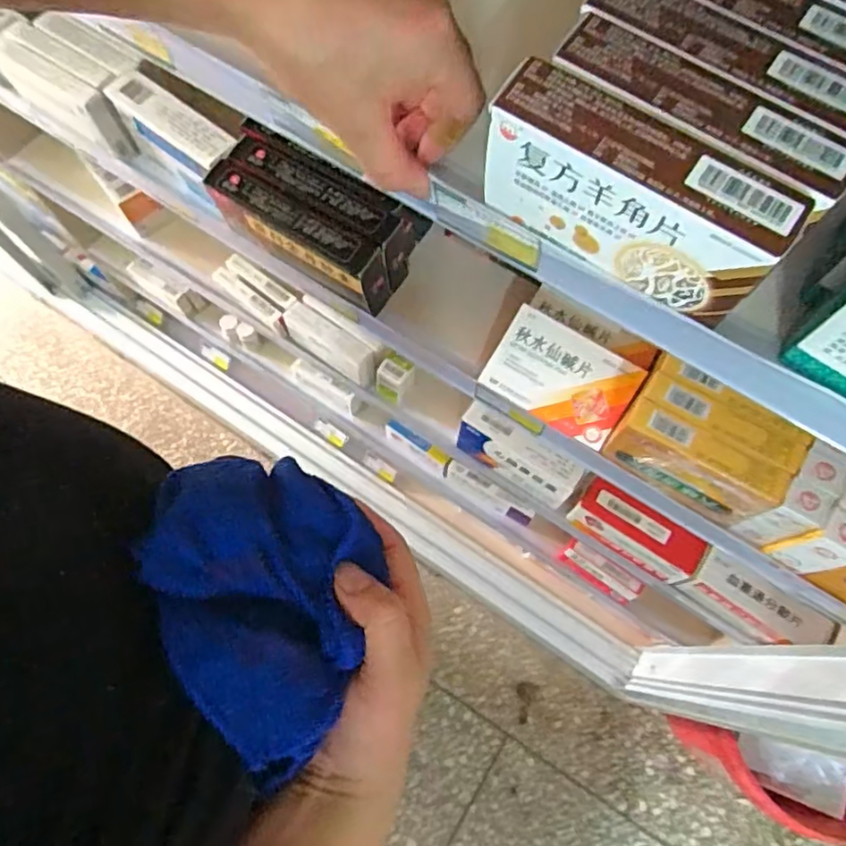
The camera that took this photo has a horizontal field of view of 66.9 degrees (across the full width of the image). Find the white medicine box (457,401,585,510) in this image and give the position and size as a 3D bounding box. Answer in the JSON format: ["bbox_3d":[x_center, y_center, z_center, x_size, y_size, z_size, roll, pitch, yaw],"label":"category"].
[{"bbox_3d":[0.106,0.039,0.714,0.139,0.086,0.034,35,74,12],"label":"white medicine box"}]

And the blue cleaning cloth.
[{"bbox_3d":[-0.067,0.081,0.292,0.097,0.035,0.134,-18,67,-7],"label":"blue cleaning cloth"}]

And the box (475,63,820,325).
[{"bbox_3d":[0.094,-0.100,0.299,0.134,0.076,0.031,33,74,11],"label":"box"}]

